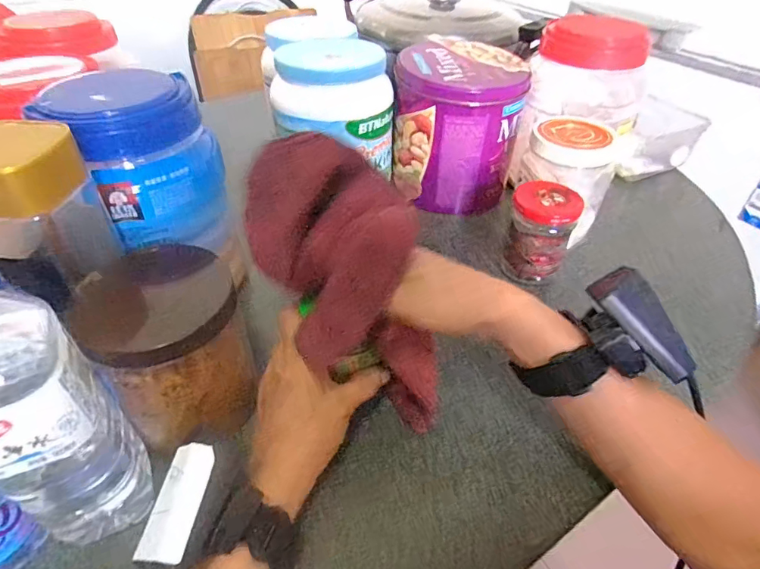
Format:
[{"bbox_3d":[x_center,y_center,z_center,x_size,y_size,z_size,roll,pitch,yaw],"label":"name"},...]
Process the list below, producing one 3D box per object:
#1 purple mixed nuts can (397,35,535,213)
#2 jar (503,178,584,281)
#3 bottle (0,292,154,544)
[{"bbox_3d":[0.095,-0.194,0.576,0.146,0.154,0.136,9,43,8],"label":"purple mixed nuts can"},{"bbox_3d":[0.163,-0.050,0.482,0.064,0.094,0.061,16,45,15],"label":"jar"},{"bbox_3d":[-0.185,0.074,0.255,0.074,0.195,0.063,25,47,25],"label":"bottle"}]

